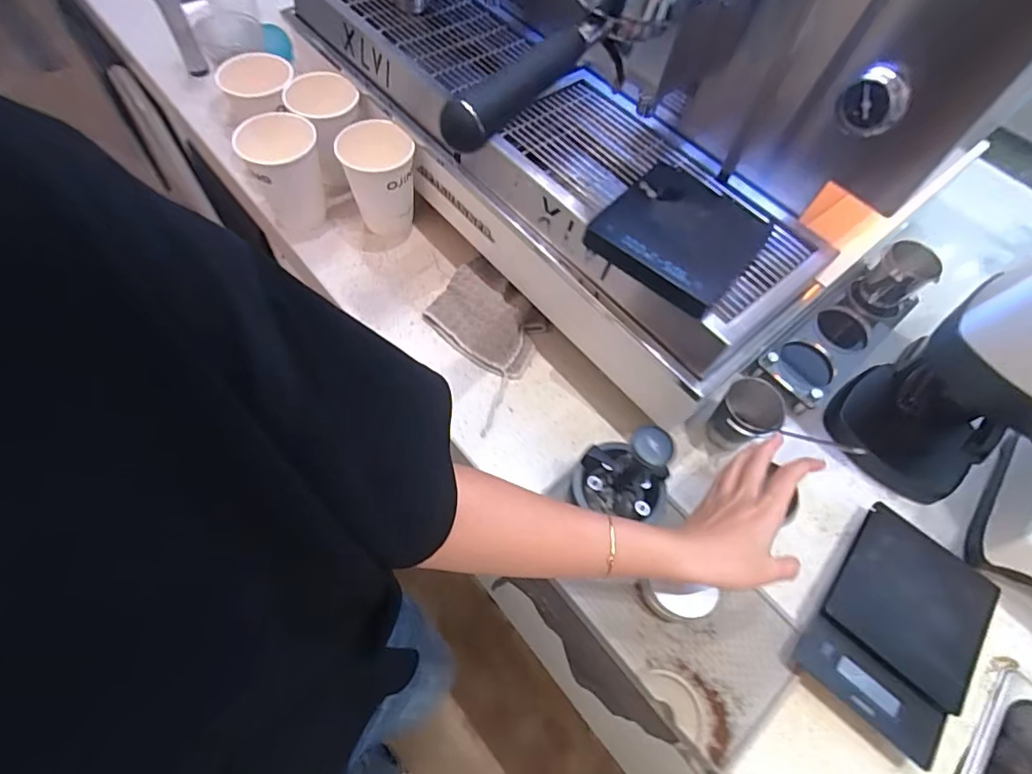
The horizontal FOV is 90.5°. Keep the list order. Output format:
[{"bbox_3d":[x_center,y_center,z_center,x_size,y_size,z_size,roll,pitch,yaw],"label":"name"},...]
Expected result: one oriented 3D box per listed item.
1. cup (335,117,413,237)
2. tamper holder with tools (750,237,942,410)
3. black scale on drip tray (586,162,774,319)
[{"bbox_3d":[-0.167,-0.257,0.641,0.082,0.111,0.086,1,61,-2],"label":"cup"},{"bbox_3d":[0.380,-0.071,0.581,0.206,0.096,0.074,-35,69,-19],"label":"tamper holder with tools"},{"bbox_3d":[0.150,-0.140,0.456,0.121,0.028,0.141,38,66,16],"label":"black scale on drip tray"}]

